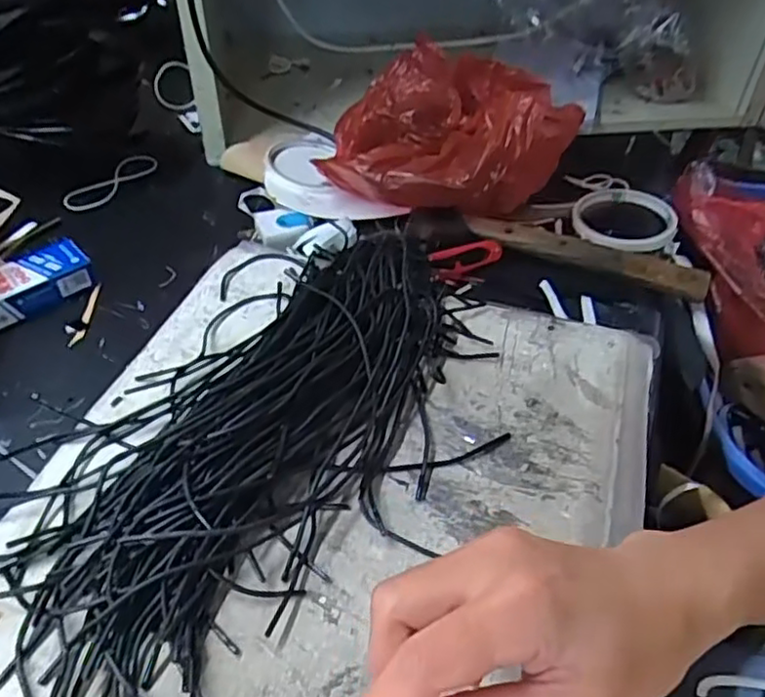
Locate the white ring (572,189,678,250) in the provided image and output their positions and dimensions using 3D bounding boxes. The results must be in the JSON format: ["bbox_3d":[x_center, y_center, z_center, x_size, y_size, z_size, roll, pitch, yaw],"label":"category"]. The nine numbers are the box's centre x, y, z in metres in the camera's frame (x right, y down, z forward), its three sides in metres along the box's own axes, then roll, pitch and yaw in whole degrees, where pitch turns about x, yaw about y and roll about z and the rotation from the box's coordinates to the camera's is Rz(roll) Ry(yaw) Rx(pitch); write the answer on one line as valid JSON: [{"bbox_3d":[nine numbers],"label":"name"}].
[{"bbox_3d":[0.210,-0.111,0.584,0.086,0.012,0.089,1,44,-1],"label":"white ring"}]

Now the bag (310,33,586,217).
[{"bbox_3d":[0.056,-0.184,0.585,0.204,0.094,0.194,3,44,3],"label":"bag"}]

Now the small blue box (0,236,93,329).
[{"bbox_3d":[-0.274,-0.047,0.504,0.100,0.026,0.050,-33,54,-30],"label":"small blue box"}]

